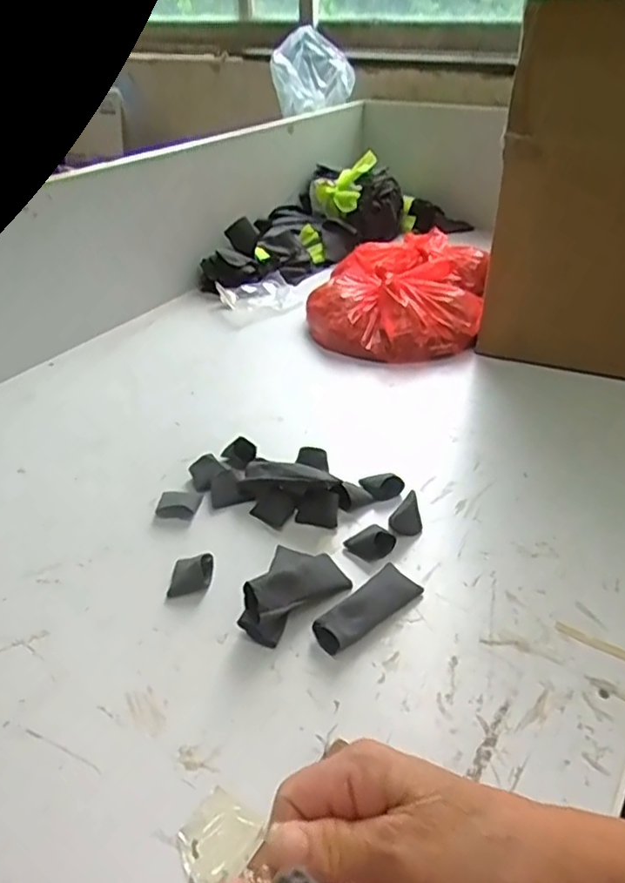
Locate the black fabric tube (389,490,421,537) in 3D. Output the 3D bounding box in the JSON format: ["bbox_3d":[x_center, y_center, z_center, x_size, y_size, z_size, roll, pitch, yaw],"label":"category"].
[{"bbox_3d":[0.096,0.076,0.637,0.033,0.032,0.025,-23,42,-27],"label":"black fabric tube"}]

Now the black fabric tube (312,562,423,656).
[{"bbox_3d":[0.051,0.142,0.553,0.108,0.023,0.039,-31,46,-34],"label":"black fabric tube"}]

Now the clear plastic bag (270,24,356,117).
[{"bbox_3d":[-0.006,-0.767,1.322,0.170,0.157,0.091,8,38,11],"label":"clear plastic bag"}]

